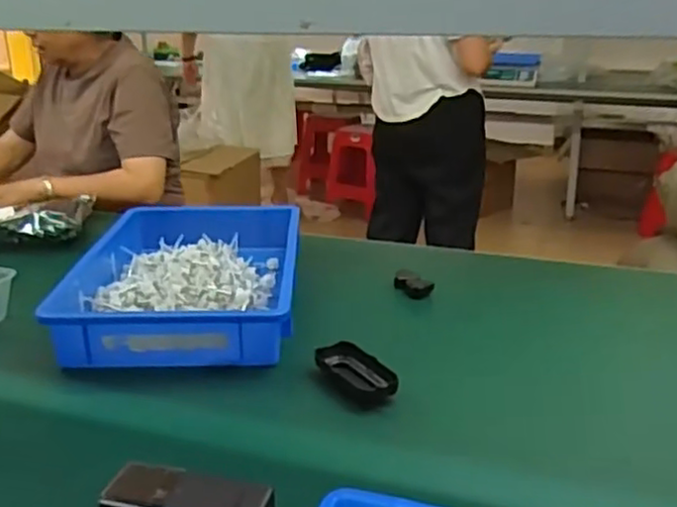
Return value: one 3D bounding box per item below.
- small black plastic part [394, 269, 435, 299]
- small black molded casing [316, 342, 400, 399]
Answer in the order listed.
[{"bbox_3d":[0.108,0.046,1.025,0.033,0.026,0.065,-18,27,-40],"label":"small black plastic part"},{"bbox_3d":[0.018,0.132,0.781,0.051,0.023,0.111,-13,24,-32],"label":"small black molded casing"}]

